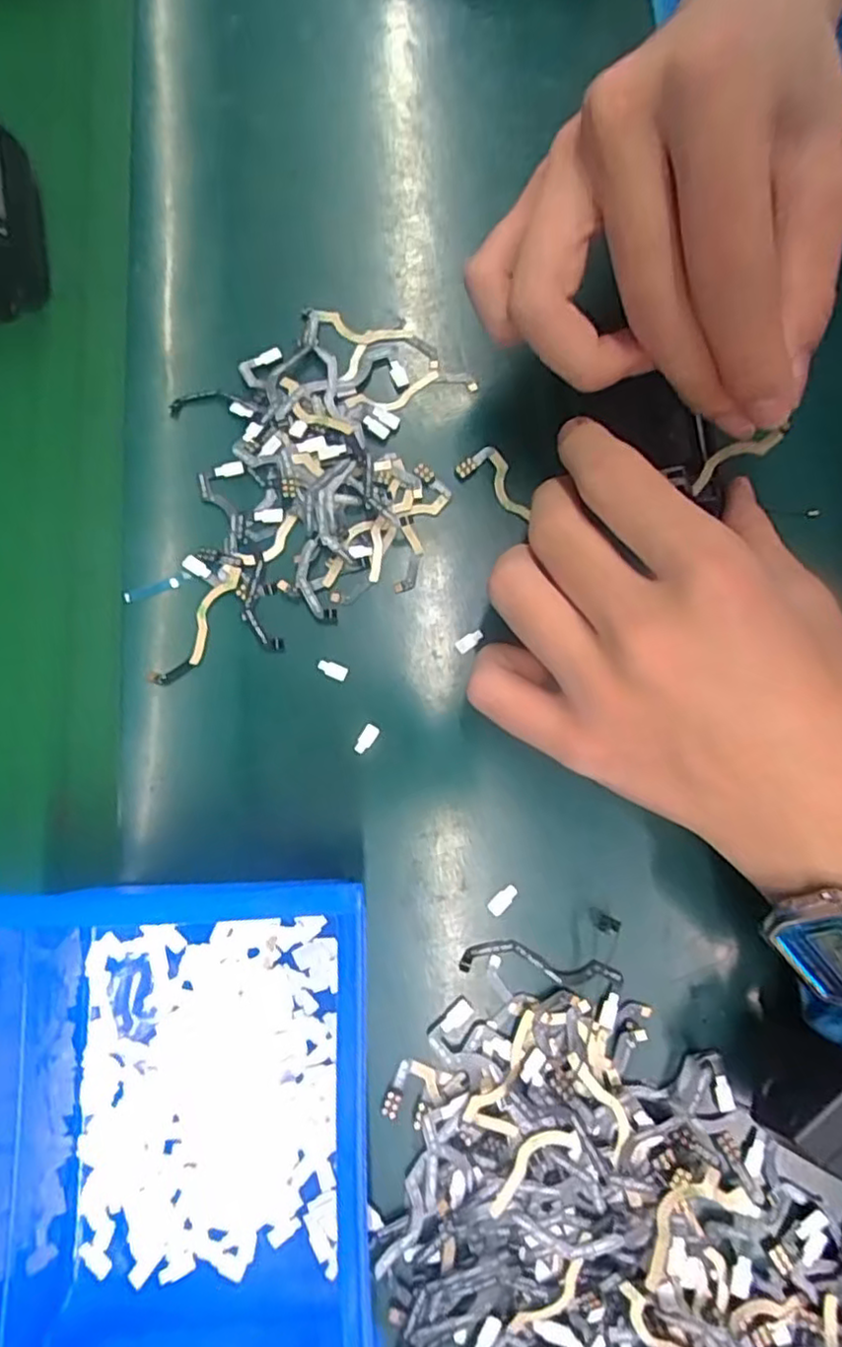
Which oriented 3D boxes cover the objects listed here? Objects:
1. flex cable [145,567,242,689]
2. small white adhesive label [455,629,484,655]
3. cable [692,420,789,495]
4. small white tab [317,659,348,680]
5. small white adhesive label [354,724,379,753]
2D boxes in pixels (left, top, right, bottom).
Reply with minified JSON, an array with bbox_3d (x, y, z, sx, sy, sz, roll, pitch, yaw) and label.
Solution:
[{"bbox_3d":[-0.079,-0.017,0.240,0.011,0.004,0.051,33,81,6],"label":"flex cable"},{"bbox_3d":[0.018,-0.012,0.244,0.011,0.004,0.005,-33,81,-6],"label":"small white adhesive label"},{"bbox_3d":[0.098,-0.068,0.209,0.004,0.031,0.009,-5,75,-45],"label":"cable"},{"bbox_3d":[-0.032,-0.002,0.241,0.011,0.004,0.005,20,80,4],"label":"small white tab"},{"bbox_3d":[-0.019,0.023,0.236,0.005,0.004,0.011,32,81,6],"label":"small white adhesive label"}]

